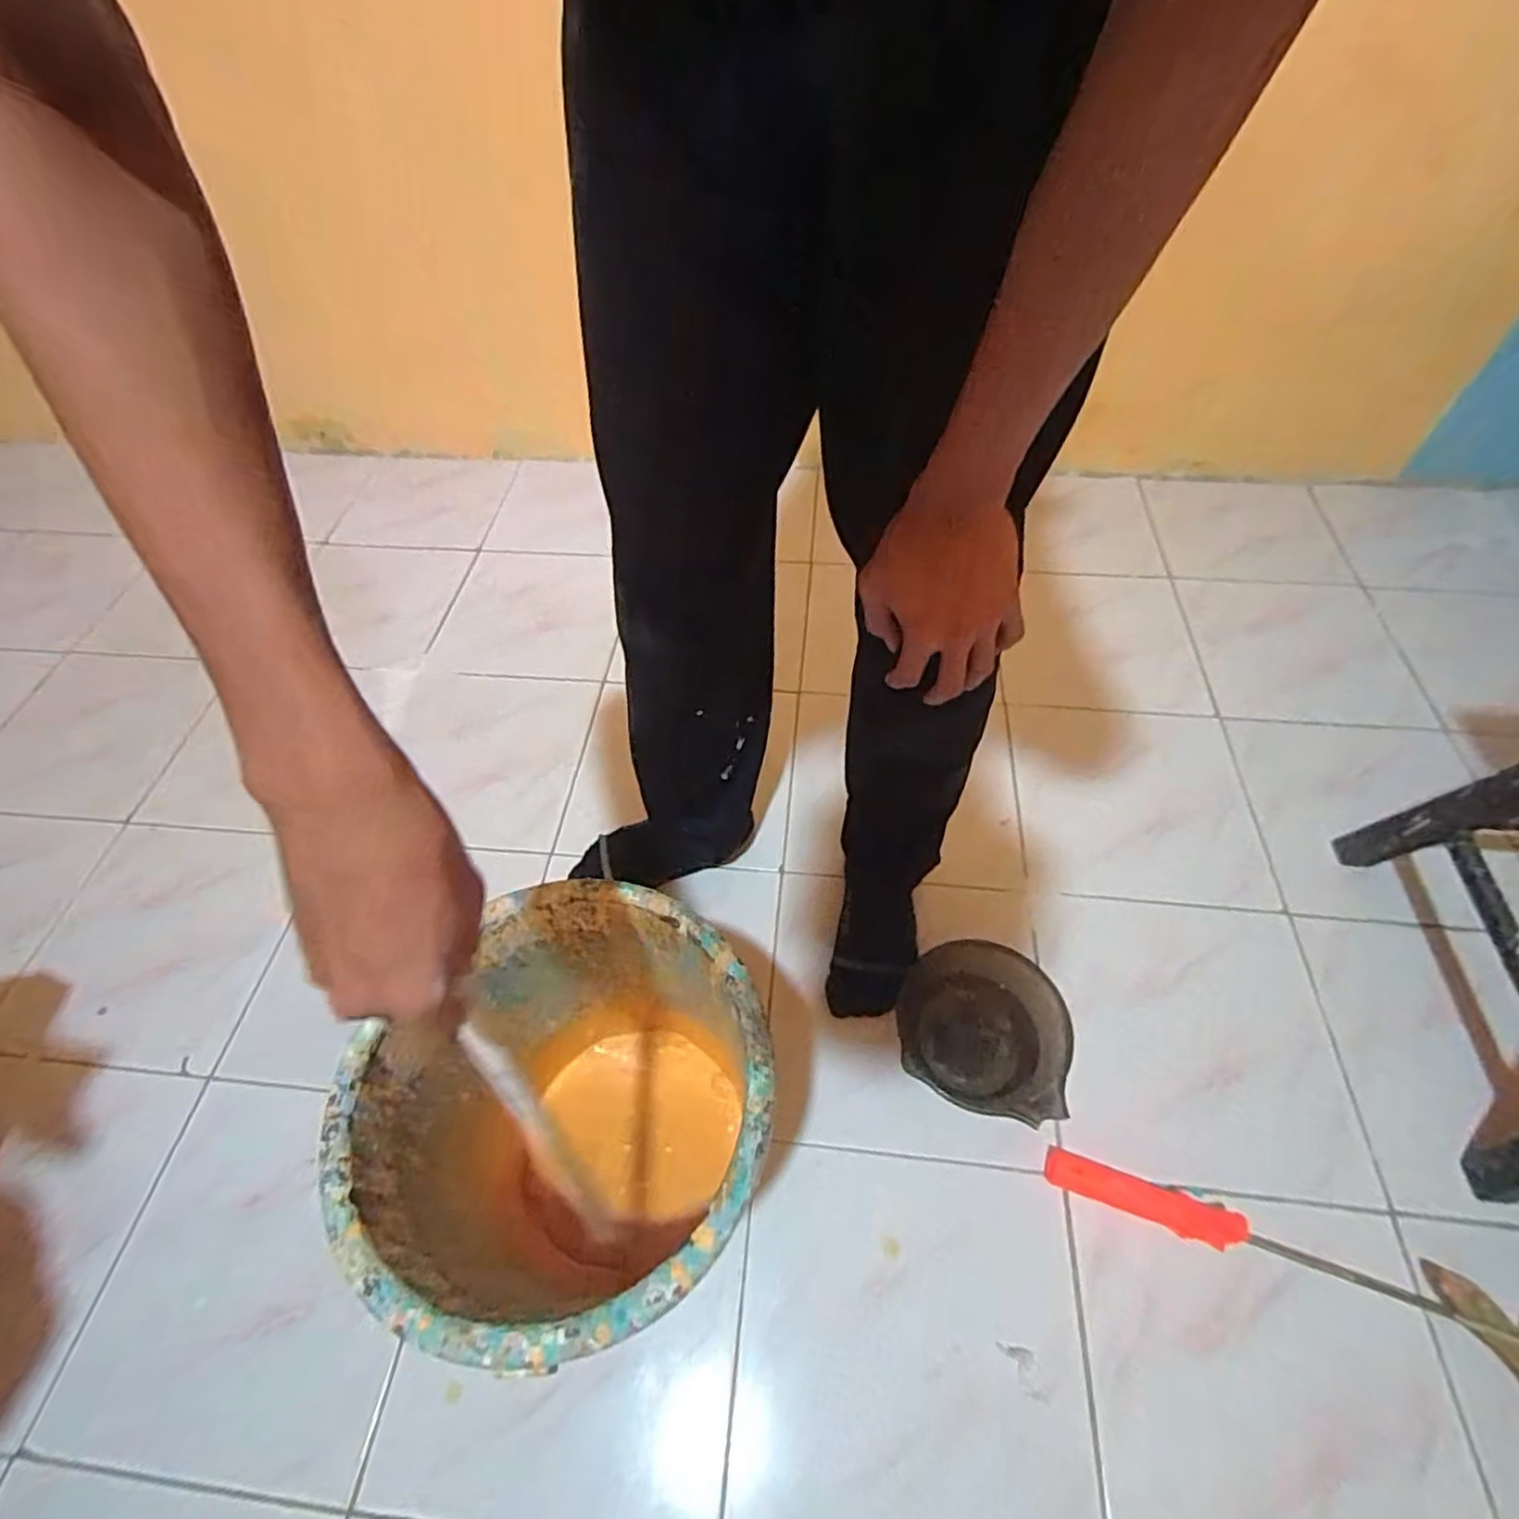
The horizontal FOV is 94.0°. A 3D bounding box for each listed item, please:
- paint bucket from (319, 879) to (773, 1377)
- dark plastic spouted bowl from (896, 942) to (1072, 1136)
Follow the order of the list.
[{"bbox_3d":[-0.126,0.305,0.587,0.260,0.321,0.274,-1,55,1],"label":"paint bucket"},{"bbox_3d":[0.227,0.282,0.746,0.163,0.085,0.165,-1,55,1],"label":"dark plastic spouted bowl"}]

